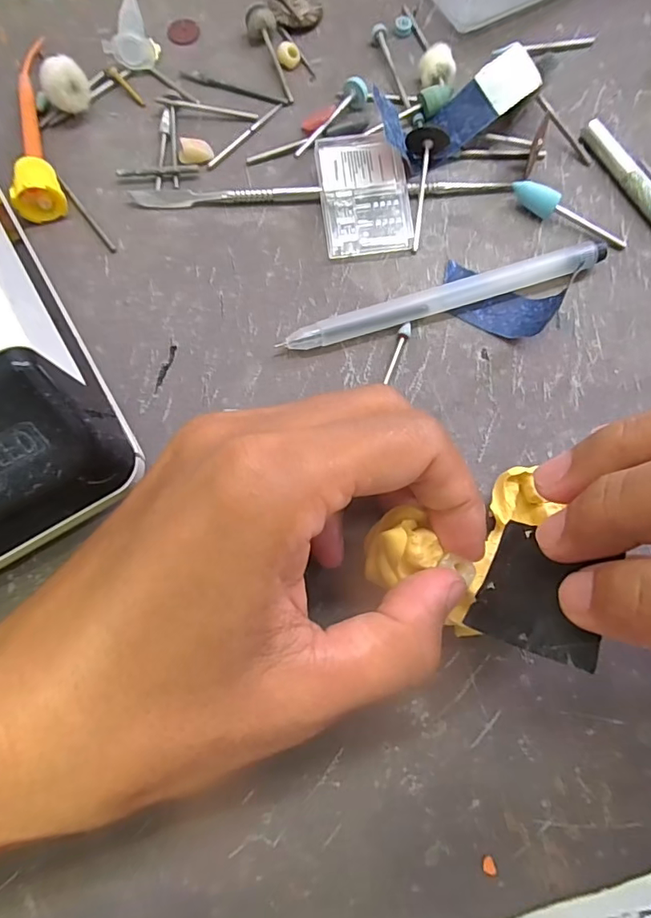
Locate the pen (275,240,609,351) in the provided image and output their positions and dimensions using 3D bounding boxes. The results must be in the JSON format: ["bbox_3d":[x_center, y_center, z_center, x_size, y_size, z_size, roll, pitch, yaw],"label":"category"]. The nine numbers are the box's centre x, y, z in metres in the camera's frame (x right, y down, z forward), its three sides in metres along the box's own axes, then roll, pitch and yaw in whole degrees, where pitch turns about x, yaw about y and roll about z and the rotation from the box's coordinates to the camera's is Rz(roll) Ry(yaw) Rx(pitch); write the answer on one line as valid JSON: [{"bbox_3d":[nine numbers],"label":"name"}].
[{"bbox_3d":[0.045,-0.061,0.183,0.123,0.010,0.010,-16,77,-5],"label":"pen"}]

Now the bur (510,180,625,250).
[{"bbox_3d":[0.096,-0.095,0.193,0.049,0.011,0.007,27,77,5],"label":"bur"}]

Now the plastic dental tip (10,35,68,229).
[{"bbox_3d":[-0.115,-0.135,0.194,0.016,0.015,0.086,-8,77,-3],"label":"plastic dental tip"}]

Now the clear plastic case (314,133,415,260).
[{"bbox_3d":[0.015,-0.103,0.191,0.033,0.012,0.044,-8,78,-2],"label":"clear plastic case"}]

